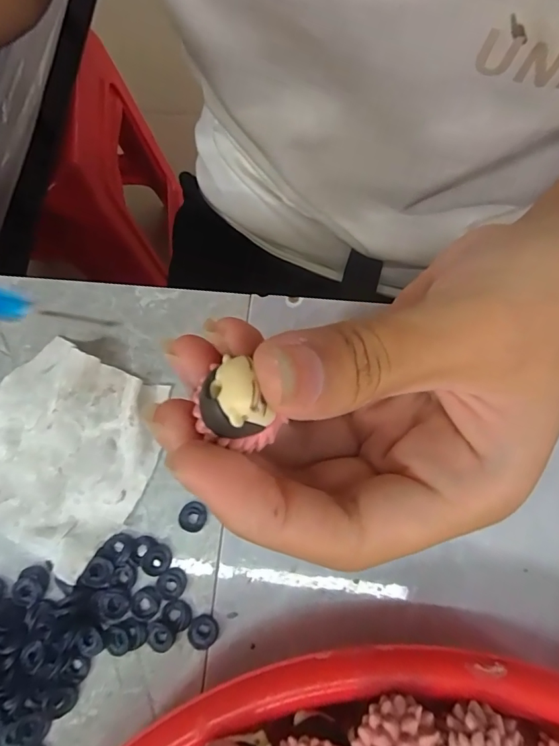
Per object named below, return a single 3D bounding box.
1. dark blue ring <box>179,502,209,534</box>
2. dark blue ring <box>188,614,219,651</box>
[{"bbox_3d":[-0.028,0.047,0.145,0.009,0.004,0.009,-1,75,2],"label":"dark blue ring"},{"bbox_3d":[-0.024,0.080,0.137,0.009,0.004,0.010,13,76,6],"label":"dark blue ring"}]

